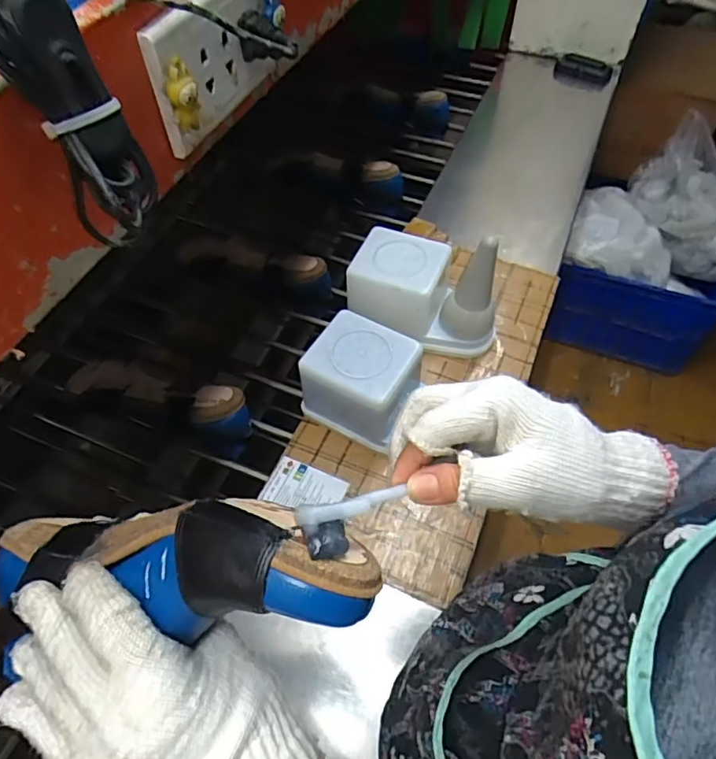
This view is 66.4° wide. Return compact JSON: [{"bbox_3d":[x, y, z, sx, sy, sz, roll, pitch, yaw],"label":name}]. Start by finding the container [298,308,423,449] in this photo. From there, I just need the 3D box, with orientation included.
[{"bbox_3d":[0.008,0.006,0.626,0.117,0.111,0.094,27,61,19],"label":"container"}]

